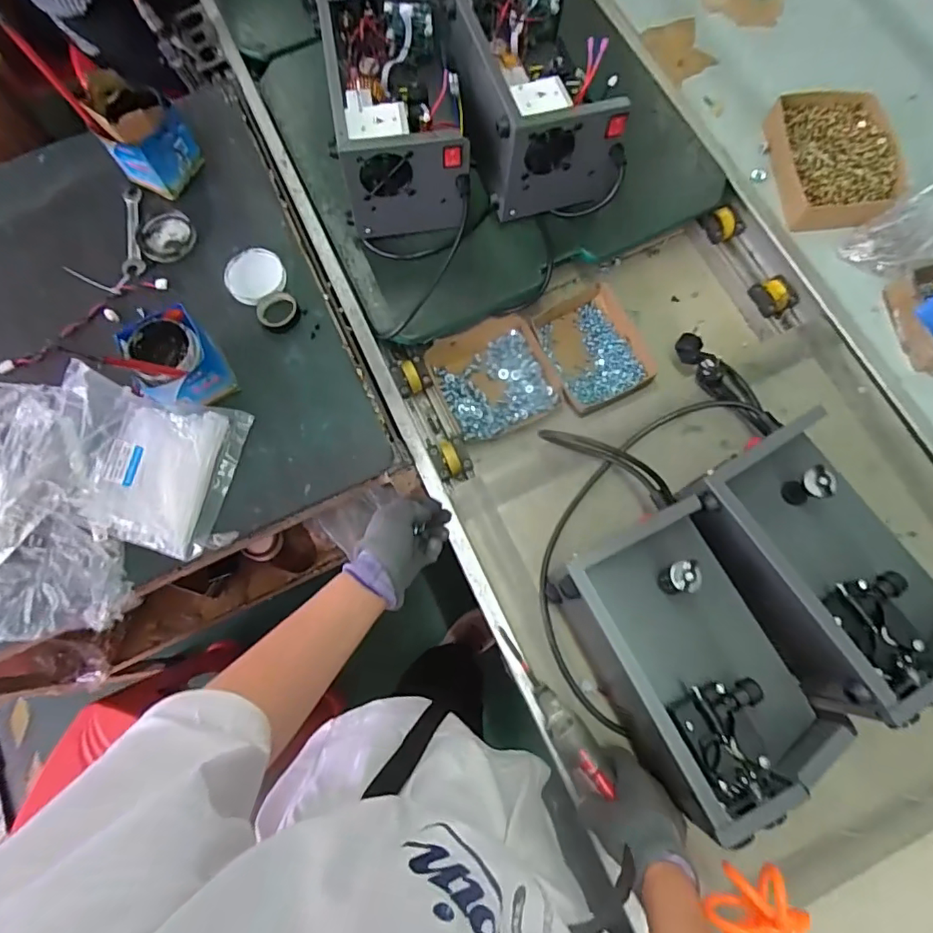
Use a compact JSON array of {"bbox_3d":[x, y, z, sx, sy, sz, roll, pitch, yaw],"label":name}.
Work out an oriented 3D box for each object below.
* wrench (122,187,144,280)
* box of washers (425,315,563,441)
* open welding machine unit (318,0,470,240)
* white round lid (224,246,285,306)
[{"bbox_3d":[-0.525,-0.377,0.829,0.032,0.012,0.175,-11,75,-1],"label":"wrench"},{"bbox_3d":[0.042,-0.135,0.820,0.167,0.034,0.169,-23,76,-5],"label":"box of washers"},{"bbox_3d":[-0.099,-0.503,0.774,0.177,0.164,0.304,-6,75,0],"label":"open welding machine unit"},{"bbox_3d":[-0.320,-0.286,0.797,0.088,0.014,0.087,0,84,-2],"label":"white round lid"}]

